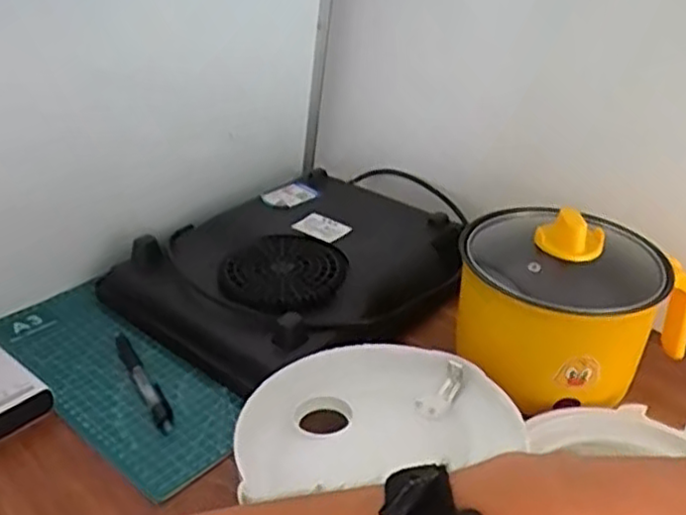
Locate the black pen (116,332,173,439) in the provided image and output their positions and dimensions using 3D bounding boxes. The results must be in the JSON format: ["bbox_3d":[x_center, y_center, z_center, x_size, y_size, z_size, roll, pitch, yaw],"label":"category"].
[{"bbox_3d":[-0.179,0.102,0.625,0.016,0.010,0.153,-14,34,-27],"label":"black pen"}]

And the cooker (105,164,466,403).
[{"bbox_3d":[-0.051,0.008,0.734,0.278,0.071,0.301,27,38,36],"label":"cooker"}]

